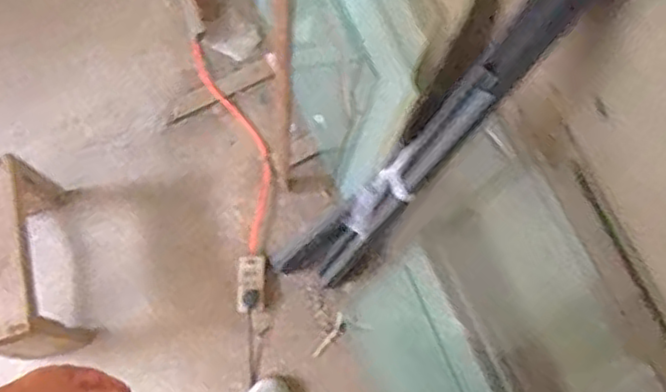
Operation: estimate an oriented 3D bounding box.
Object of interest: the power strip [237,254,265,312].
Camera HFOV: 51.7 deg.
[{"bbox_3d":[-0.177,0.188,1.492,0.058,0.023,0.123,-2,73,4],"label":"power strip"}]

